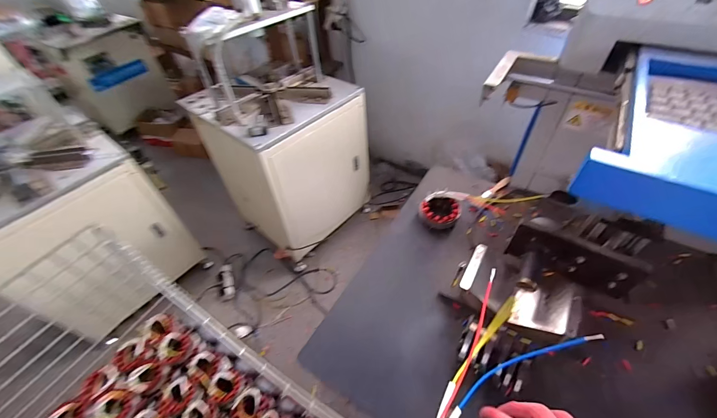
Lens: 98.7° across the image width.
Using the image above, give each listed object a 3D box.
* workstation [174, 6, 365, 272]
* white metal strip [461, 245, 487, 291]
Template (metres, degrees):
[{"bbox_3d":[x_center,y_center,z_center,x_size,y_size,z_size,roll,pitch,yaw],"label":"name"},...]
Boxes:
[{"bbox_3d":[-0.322,-0.327,1.410,0.490,1.013,0.558,32,58,29],"label":"workstation"},{"bbox_3d":[0.209,0.103,0.559,0.018,0.008,0.102,23,54,23],"label":"white metal strip"}]

